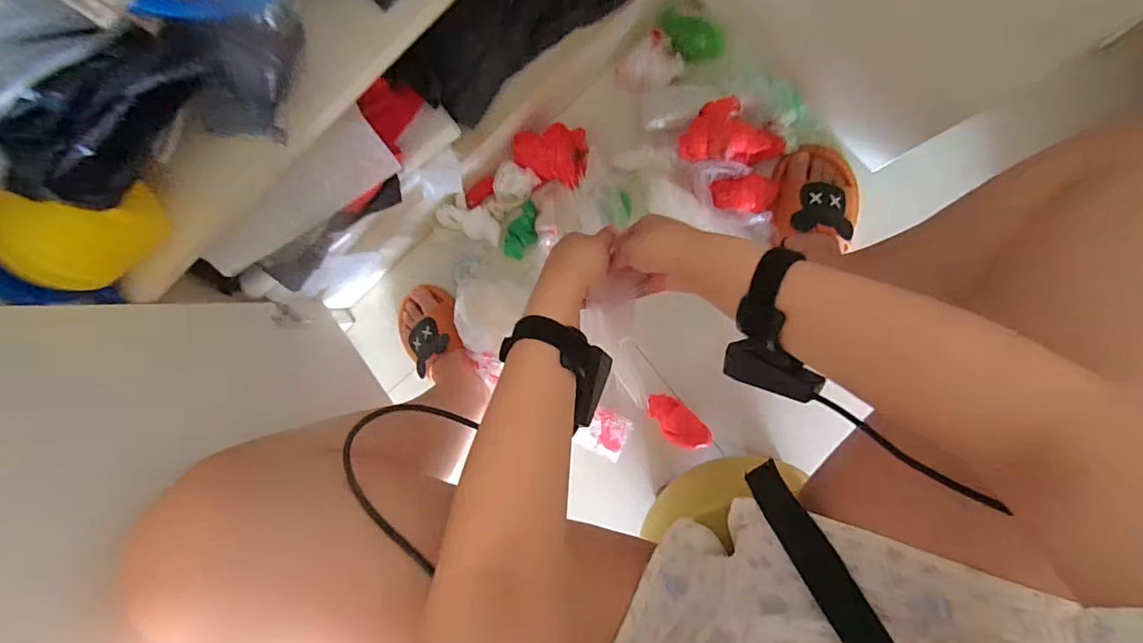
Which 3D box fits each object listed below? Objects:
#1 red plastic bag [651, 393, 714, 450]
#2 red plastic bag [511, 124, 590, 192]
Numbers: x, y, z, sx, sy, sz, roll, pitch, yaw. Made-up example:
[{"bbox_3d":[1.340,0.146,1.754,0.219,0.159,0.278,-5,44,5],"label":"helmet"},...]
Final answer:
[{"bbox_3d":[0.156,0.146,0.723,0.106,0.046,0.049,45,98,5],"label":"red plastic bag"},{"bbox_3d":[-0.030,-0.238,0.709,0.119,0.045,0.078,8,94,9],"label":"red plastic bag"}]

